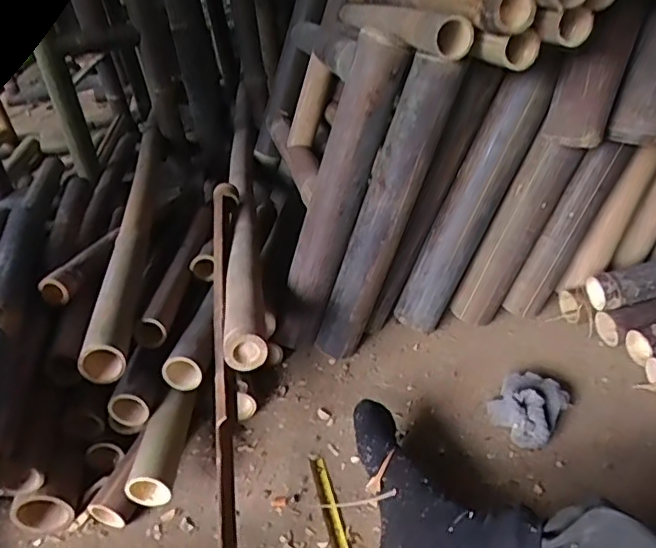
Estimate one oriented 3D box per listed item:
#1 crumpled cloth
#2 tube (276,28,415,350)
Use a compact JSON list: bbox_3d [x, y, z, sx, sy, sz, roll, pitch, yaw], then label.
[{"bbox_3d":[0.279,0.182,0.798,0.094,0.047,0.112,20,40,38],"label":"crumpled cloth"},{"bbox_3d":[0.006,-0.107,0.869,0.074,0.497,0.063,5,27,-28],"label":"tube"}]

